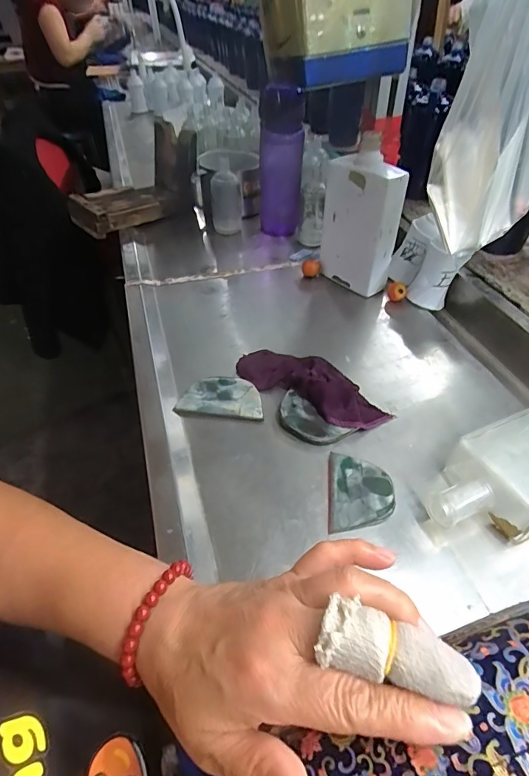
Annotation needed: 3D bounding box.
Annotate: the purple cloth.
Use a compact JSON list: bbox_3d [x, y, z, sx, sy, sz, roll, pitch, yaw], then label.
[{"bbox_3d":[0.051,-0.006,0.509,0.188,0.032,0.070,30,49,28],"label":"purple cloth"}]

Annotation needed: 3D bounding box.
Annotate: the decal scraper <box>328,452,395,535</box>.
[{"bbox_3d":[0.089,0.096,0.403,0.057,0.005,0.081,0,45,9],"label":"decal scraper"}]

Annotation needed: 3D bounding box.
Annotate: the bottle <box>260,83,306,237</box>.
[{"bbox_3d":[0.029,-0.392,0.769,0.079,0.224,0.069,-4,45,1],"label":"bottle"}]

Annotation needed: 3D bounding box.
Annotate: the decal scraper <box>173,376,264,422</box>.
[{"bbox_3d":[-0.048,0.010,0.497,0.094,0.009,0.056,2,46,7],"label":"decal scraper"}]

